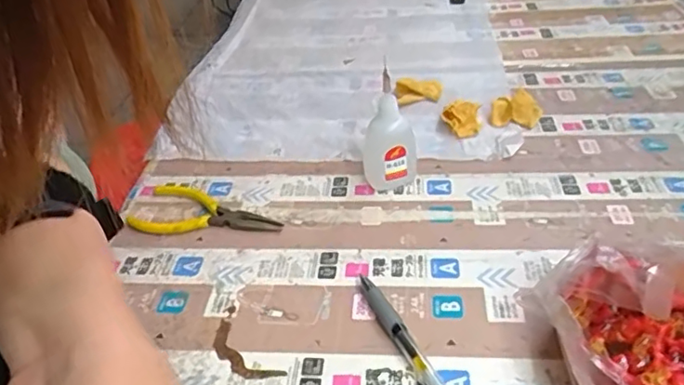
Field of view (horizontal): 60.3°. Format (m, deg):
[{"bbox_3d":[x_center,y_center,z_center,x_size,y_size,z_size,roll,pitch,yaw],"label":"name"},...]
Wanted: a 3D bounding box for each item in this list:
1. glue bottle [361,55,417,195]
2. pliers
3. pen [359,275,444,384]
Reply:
[{"bbox_3d":[0.038,-0.051,0.479,0.038,0.100,0.030,-23,40,-23],"label":"glue bottle"},{"bbox_3d":[-0.112,0.019,0.489,0.129,0.006,0.059,9,39,18],"label":"pliers"},{"bbox_3d":[0.042,0.098,0.360,0.014,0.010,0.139,-16,38,-15],"label":"pen"}]

